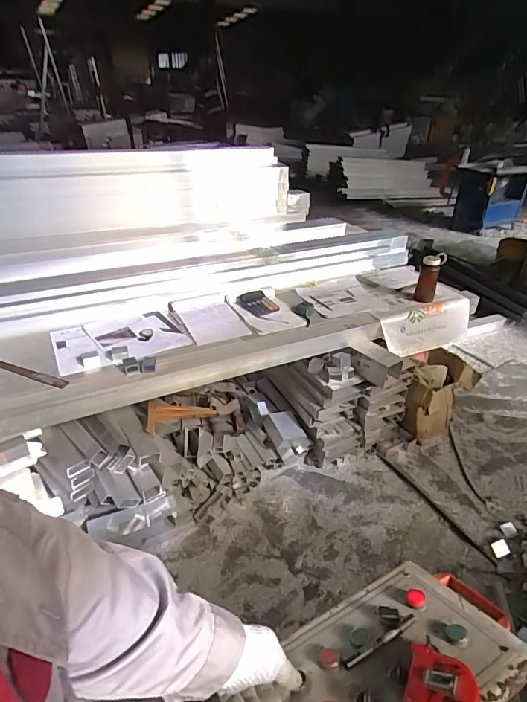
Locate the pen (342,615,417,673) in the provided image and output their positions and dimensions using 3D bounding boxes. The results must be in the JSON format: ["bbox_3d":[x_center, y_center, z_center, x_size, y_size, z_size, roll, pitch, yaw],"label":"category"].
[{"bbox_3d":[0.171,0.420,0.641,0.132,0.009,0.015,-16,36,-26],"label":"pen"}]

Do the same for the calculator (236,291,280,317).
[{"bbox_3d":[-0.020,-0.200,1.858,0.140,0.034,0.170,-27,42,-37],"label":"calculator"}]

